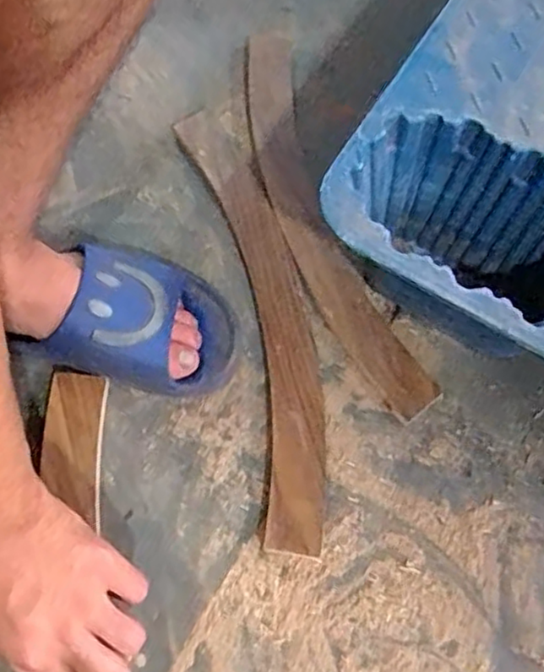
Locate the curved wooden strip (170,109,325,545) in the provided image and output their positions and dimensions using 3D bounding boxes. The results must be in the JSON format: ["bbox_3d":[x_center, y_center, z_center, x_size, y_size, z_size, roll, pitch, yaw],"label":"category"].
[{"bbox_3d":[-0.009,-0.031,0.607,0.077,0.022,0.432,-11,67,-6],"label":"curved wooden strip"}]

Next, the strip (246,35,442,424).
[{"bbox_3d":[0.039,-0.131,0.652,0.080,0.010,0.447,-15,68,-8],"label":"strip"}]

